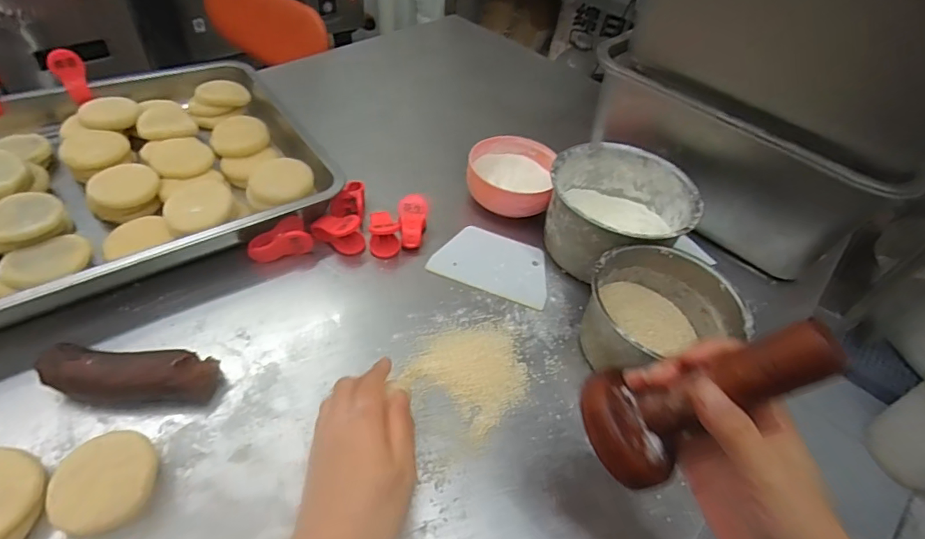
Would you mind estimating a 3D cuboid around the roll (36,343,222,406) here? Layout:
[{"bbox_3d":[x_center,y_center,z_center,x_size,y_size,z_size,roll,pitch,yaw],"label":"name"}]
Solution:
[{"bbox_3d":[-0.257,0.082,0.373,0.126,0.034,0.041,3,48,-6],"label":"roll"}]

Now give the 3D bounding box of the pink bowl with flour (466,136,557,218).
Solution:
[{"bbox_3d":[0.058,-0.113,0.577,0.102,0.040,0.125,13,48,3],"label":"pink bowl with flour"}]

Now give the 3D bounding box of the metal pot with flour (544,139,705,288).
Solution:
[{"bbox_3d":[0.165,-0.060,0.524,0.145,0.085,0.148,4,48,-5],"label":"metal pot with flour"}]

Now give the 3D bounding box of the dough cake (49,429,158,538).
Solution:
[{"bbox_3d":[-0.240,0.144,0.326,0.065,0.023,0.060,25,49,14],"label":"dough cake"}]

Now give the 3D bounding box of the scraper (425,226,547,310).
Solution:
[{"bbox_3d":[0.035,-0.007,0.518,0.123,0.004,0.080,20,50,7],"label":"scraper"}]

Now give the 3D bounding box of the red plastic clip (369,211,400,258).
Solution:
[{"bbox_3d":[-0.085,-0.038,0.509,0.032,0.031,0.042,-18,53,-23],"label":"red plastic clip"}]

